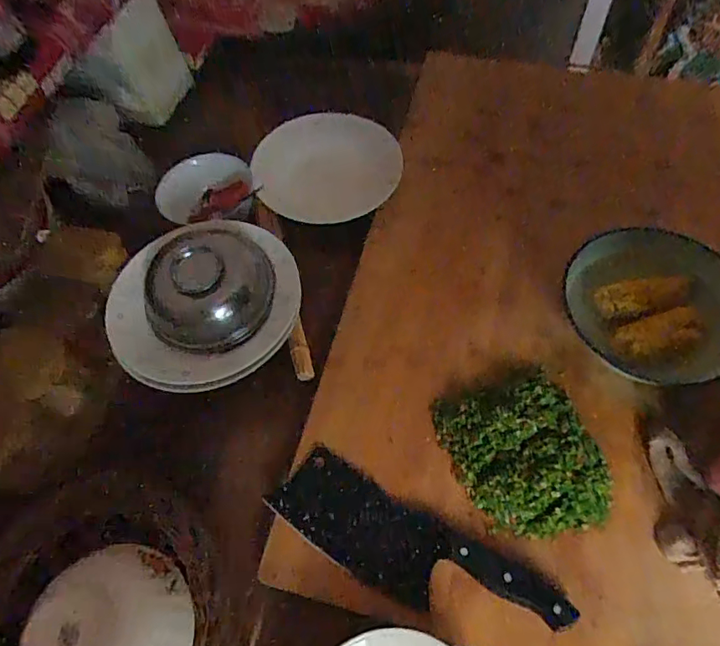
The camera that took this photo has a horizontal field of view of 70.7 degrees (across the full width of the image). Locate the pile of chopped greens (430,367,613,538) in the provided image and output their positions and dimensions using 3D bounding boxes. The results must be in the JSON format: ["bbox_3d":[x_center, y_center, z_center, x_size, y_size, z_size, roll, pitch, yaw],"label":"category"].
[{"bbox_3d":[0.158,0.123,0.492,0.140,0.038,0.159,-18,60,-7],"label":"pile of chopped greens"}]

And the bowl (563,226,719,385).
[{"bbox_3d":[0.293,-0.024,0.508,0.160,0.051,0.154,-2,60,3],"label":"bowl"}]

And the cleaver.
[{"bbox_3d":[0.045,0.205,0.454,0.264,0.027,0.078,26,65,17],"label":"cleaver"}]

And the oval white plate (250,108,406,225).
[{"bbox_3d":[-0.046,-0.238,0.813,0.235,0.239,0.034,-14,60,-4],"label":"oval white plate"}]

